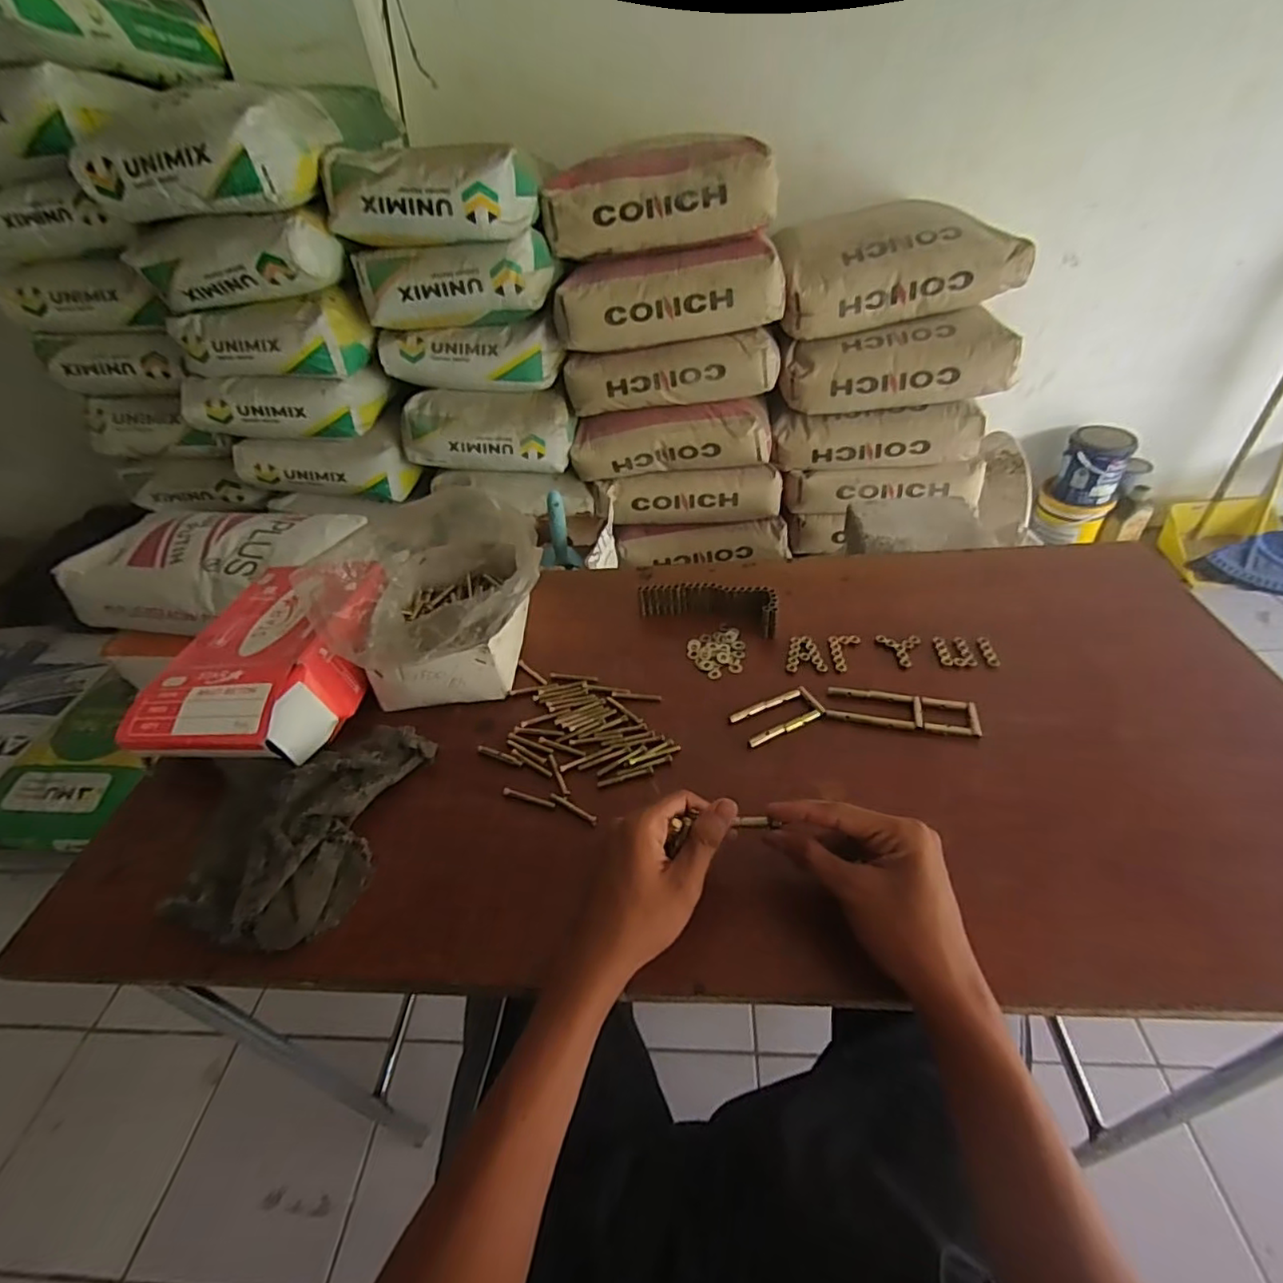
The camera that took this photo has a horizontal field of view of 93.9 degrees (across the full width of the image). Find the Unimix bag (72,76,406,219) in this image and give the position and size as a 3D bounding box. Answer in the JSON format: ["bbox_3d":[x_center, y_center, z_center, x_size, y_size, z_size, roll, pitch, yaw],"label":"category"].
[{"bbox_3d":[-0.705,-0.910,1.111,0.387,0.140,0.520,-3,41,5],"label":"Unimix bag"}]

